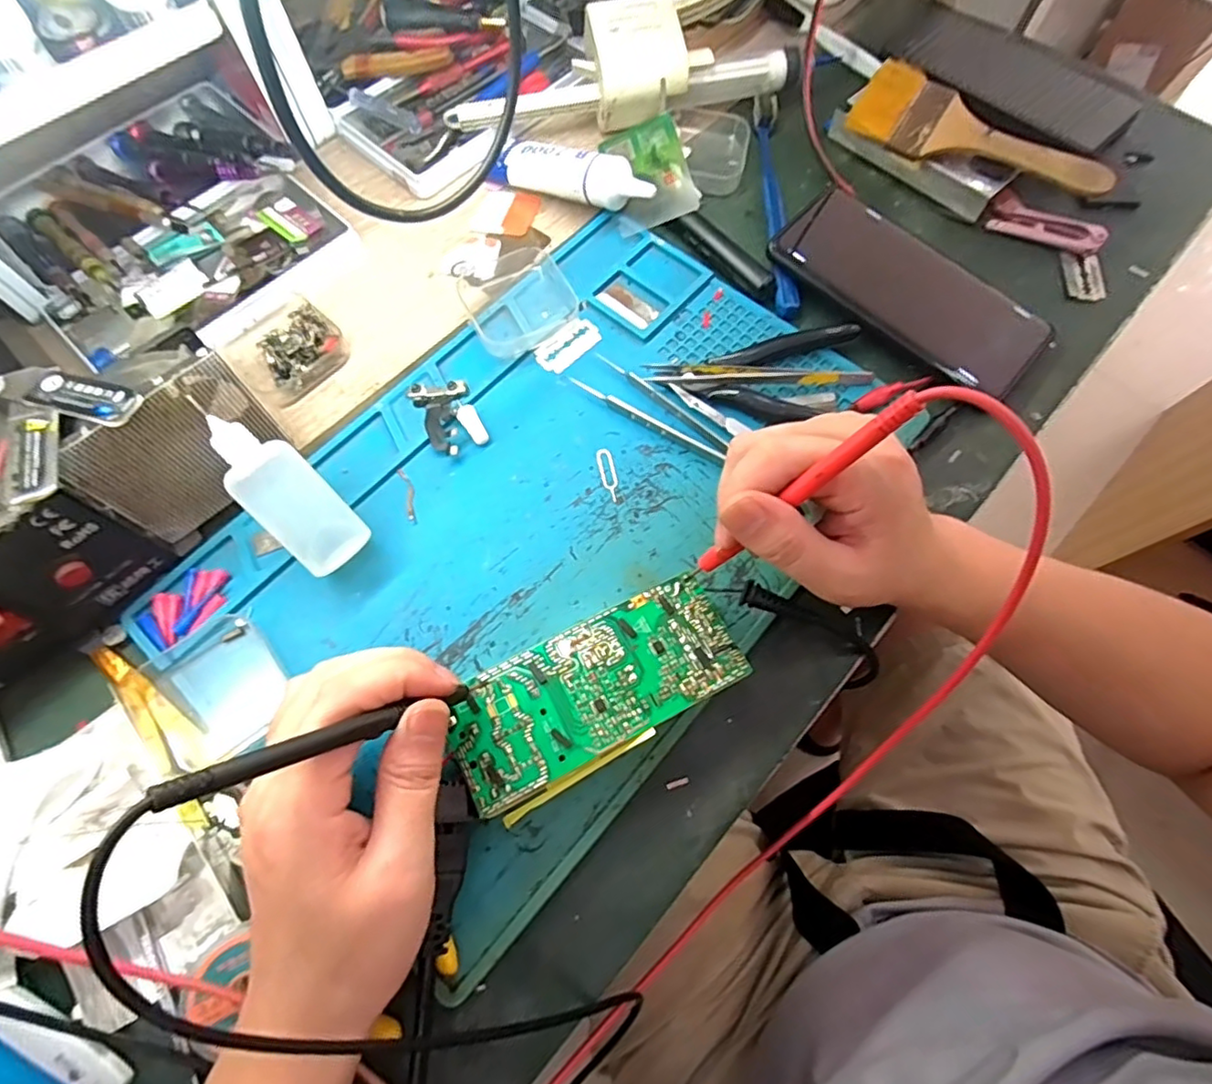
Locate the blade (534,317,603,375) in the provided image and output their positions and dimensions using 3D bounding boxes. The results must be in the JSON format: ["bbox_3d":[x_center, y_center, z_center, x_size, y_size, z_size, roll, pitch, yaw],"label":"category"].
[{"bbox_3d":[-0.022,-0.120,0.370,0.042,0.004,0.021,-42,80,-14],"label":"blade"}]

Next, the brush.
[{"bbox_3d":[0.245,-0.266,0.397,0.162,0.013,0.062,32,76,13],"label":"brush"}]

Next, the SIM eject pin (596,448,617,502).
[{"bbox_3d":[0.001,-0.038,0.337,0.009,0.004,0.033,-12,69,-5],"label":"SIM eject pin"}]

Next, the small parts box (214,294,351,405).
[{"bbox_3d":[-0.197,-0.122,0.365,0.061,0.017,0.061,37,73,13],"label":"small parts box"}]

